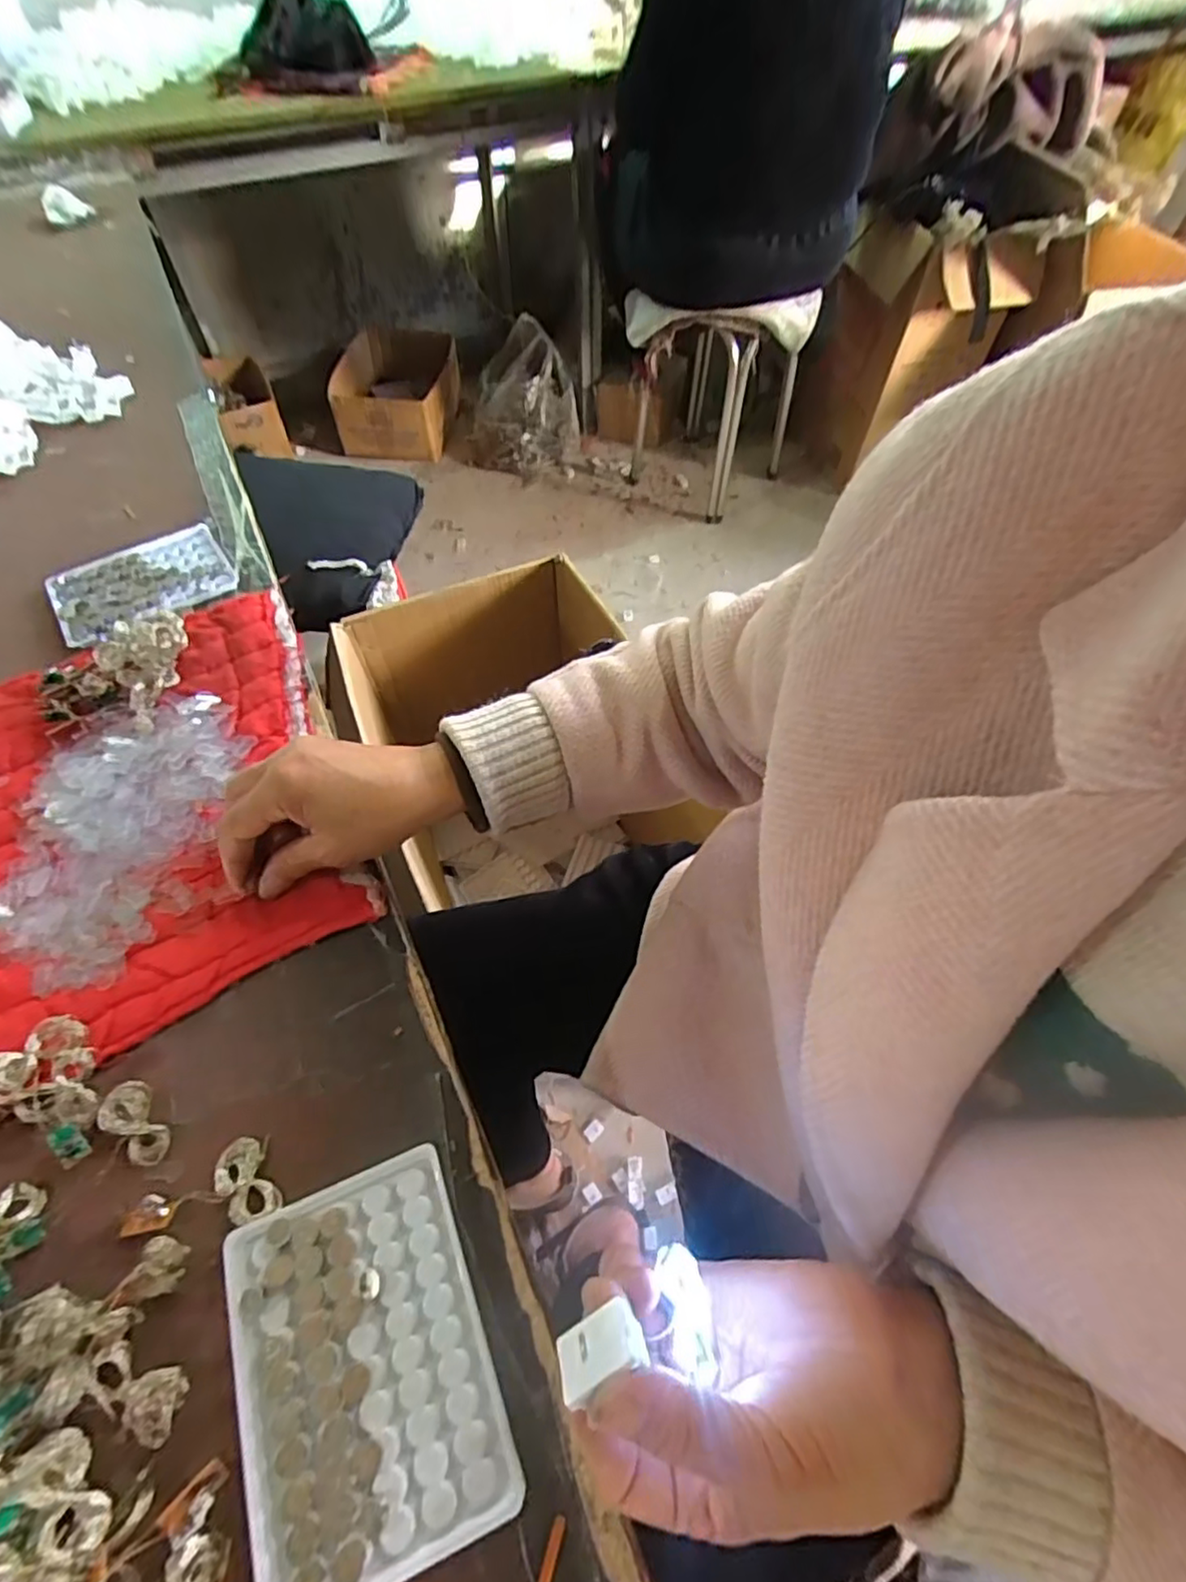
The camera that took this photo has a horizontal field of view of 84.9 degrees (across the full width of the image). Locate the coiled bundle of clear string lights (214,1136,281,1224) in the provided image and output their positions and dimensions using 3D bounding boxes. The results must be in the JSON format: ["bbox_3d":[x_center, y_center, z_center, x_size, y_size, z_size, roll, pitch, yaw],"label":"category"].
[{"bbox_3d":[-0.162,0.182,0.303,0.024,0.006,0.037,-22,60,-15],"label":"coiled bundle of clear string lights"}]

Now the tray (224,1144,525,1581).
[{"bbox_3d":[-0.095,0.233,0.266,0.095,0.012,0.129,-20,59,-14],"label":"tray"}]

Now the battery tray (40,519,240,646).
[{"bbox_3d":[-0.363,-0.169,0.523,0.131,0.016,0.099,-36,64,-22],"label":"battery tray"}]

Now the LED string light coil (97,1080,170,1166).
[{"bbox_3d":[-0.221,0.161,0.313,0.022,0.005,0.041,-36,80,-22],"label":"LED string light coil"}]

